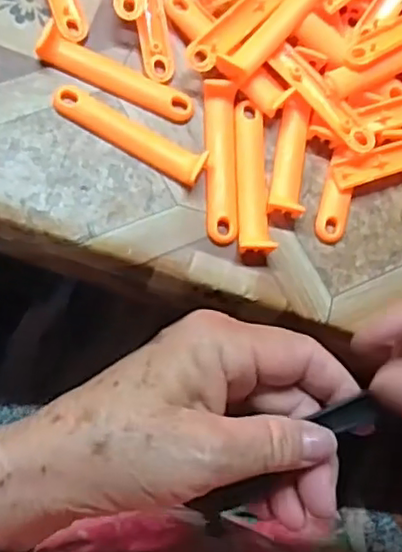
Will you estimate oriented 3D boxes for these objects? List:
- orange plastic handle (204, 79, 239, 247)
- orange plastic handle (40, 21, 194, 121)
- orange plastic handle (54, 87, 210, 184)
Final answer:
[{"bbox_3d":[0.010,-0.054,0.298,0.015,0.010,0.079,1,80,-10],"label":"orange plastic handle"},{"bbox_3d":[-0.039,-0.095,0.295,0.075,0.007,0.017,23,77,-5],"label":"orange plastic handle"},{"bbox_3d":[-0.033,-0.067,0.290,0.075,0.009,0.015,30,77,-4],"label":"orange plastic handle"}]

